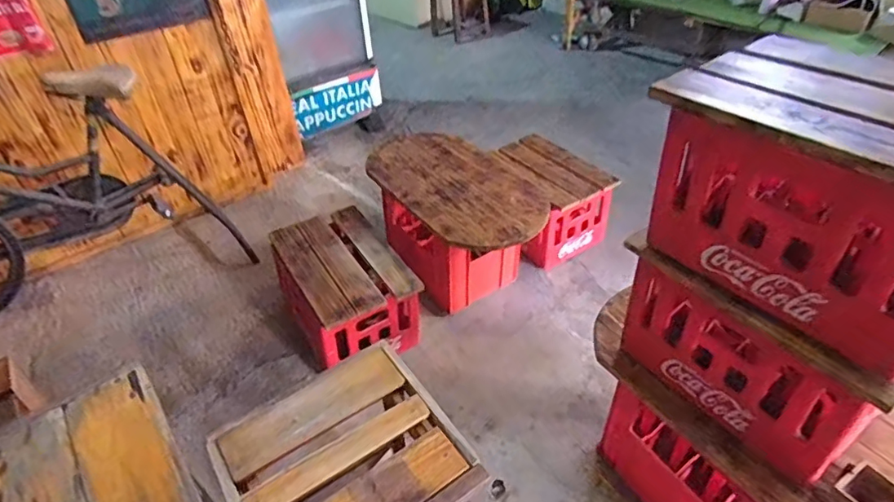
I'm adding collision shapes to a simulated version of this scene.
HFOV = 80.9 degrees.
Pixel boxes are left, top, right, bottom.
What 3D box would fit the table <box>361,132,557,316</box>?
[{"bbox_3d":[0.045,-0.069,1.668,0.386,0.408,0.594,-21,40,-19],"label":"table"}]

